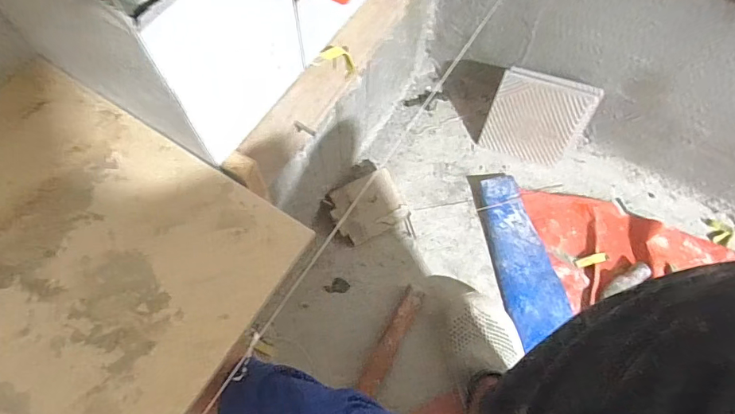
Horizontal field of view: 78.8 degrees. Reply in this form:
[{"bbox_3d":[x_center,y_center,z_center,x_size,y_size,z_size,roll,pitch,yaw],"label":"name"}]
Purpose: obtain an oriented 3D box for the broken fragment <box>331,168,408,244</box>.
[{"bbox_3d":[0.001,-0.001,0.741,0.117,0.023,0.097,-25,93,-11],"label":"broken fragment"}]

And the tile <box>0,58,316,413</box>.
[{"bbox_3d":[-0.242,0.059,0.328,0.294,0.005,0.294,32,71,8],"label":"tile"}]

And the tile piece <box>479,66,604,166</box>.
[{"bbox_3d":[0.290,-0.150,0.757,0.157,0.146,0.018,18,35,9],"label":"tile piece"}]

